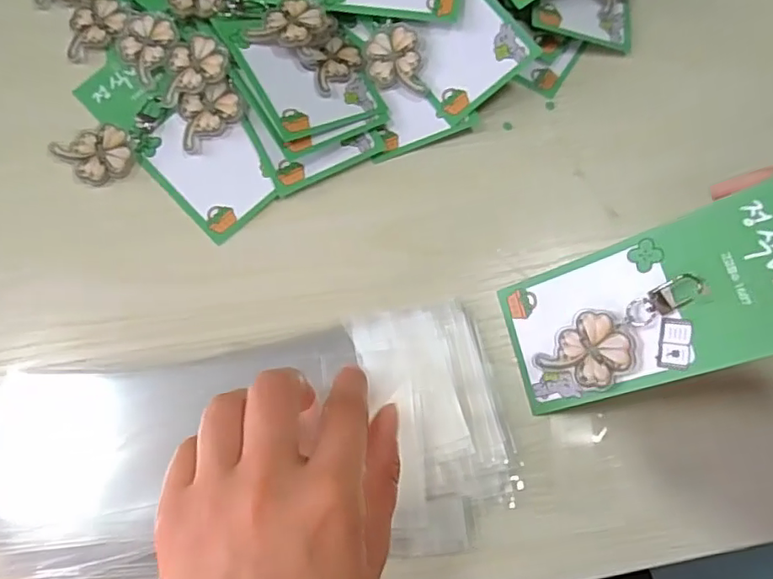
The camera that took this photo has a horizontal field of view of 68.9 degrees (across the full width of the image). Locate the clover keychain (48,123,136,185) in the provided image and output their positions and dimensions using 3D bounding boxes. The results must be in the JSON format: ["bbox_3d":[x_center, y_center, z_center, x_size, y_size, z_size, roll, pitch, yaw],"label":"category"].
[{"bbox_3d":[-0.157,-0.072,0.304,0.038,0.004,0.032,-27,76,-10],"label":"clover keychain"}]

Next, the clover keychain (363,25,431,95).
[{"bbox_3d":[0.005,-0.129,0.322,0.032,0.004,0.037,-7,91,10],"label":"clover keychain"}]

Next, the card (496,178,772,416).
[{"bbox_3d":[0.113,0.008,0.247,0.127,0.007,0.064,-25,69,34],"label":"card"}]

